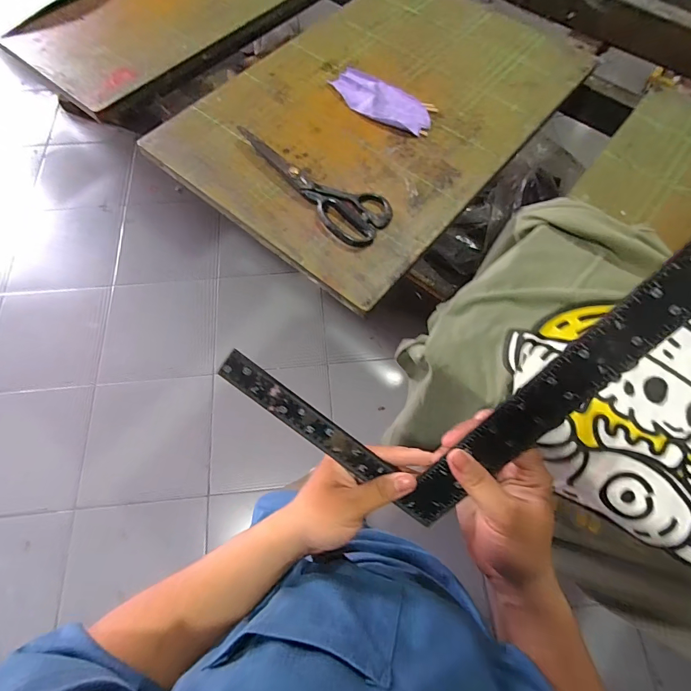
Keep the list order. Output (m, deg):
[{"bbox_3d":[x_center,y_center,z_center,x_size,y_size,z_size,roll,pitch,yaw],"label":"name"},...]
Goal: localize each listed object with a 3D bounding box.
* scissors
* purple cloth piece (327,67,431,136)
[{"bbox_3d":[-0.055,-0.204,0.482,0.236,0.021,0.078,33,69,13],"label":"scissors"},{"bbox_3d":[0.050,-0.351,0.555,0.074,0.010,0.161,-41,73,-18],"label":"purple cloth piece"}]

